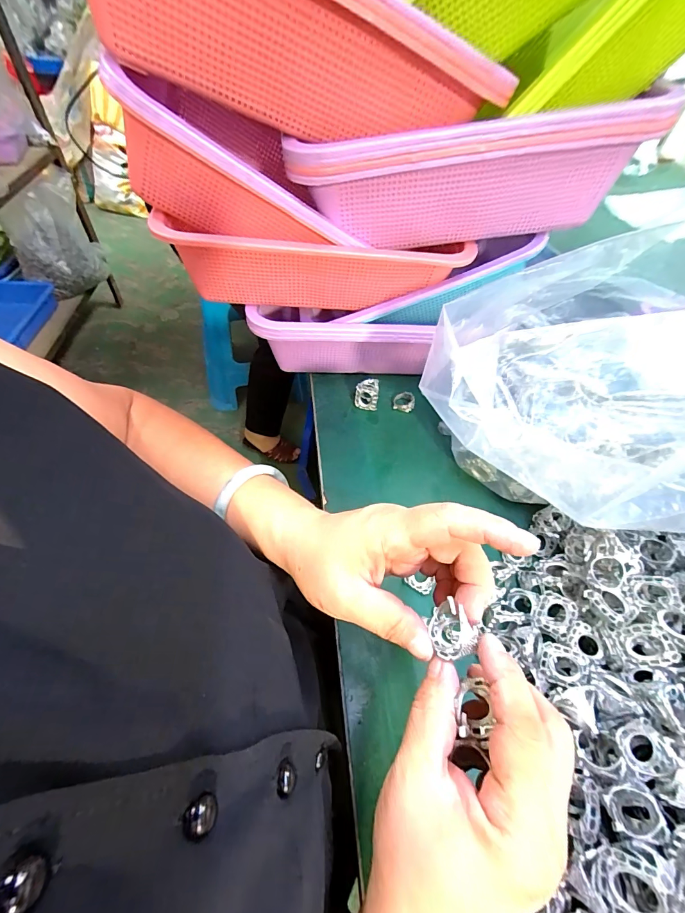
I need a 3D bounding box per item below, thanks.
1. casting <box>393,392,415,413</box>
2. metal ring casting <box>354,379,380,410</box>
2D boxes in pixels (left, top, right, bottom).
[{"bbox_3d":[0.075,-0.068,0.444,0.024,0.013,0.027,8,54,1],"label":"casting"},{"bbox_3d":[0.029,-0.074,0.431,0.027,0.027,0.027,8,54,0],"label":"metal ring casting"}]

